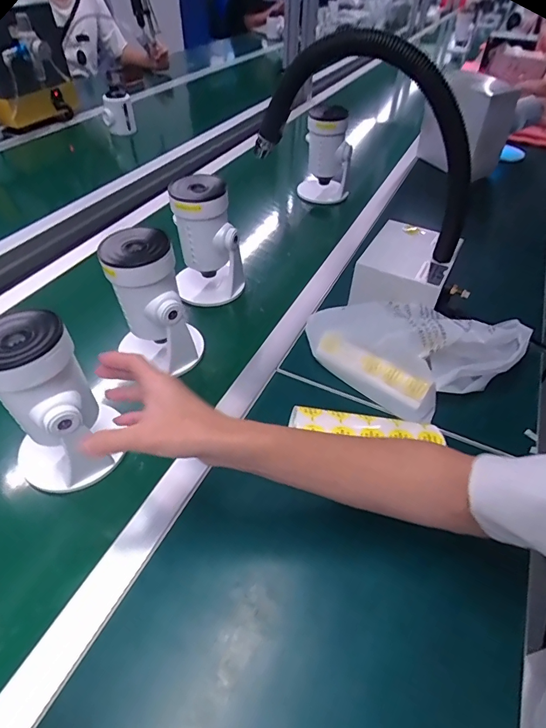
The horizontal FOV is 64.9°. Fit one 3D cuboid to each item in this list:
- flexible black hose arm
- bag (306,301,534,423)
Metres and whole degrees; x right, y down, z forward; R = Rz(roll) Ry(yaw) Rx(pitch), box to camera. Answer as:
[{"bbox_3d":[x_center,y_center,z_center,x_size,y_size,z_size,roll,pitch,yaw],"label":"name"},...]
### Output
[{"bbox_3d":[0.136,-0.302,0.603,0.307,0.259,0.149,27,49,25],"label":"flexible black hose arm"},{"bbox_3d":[0.194,-0.032,0.605,0.200,0.105,0.238,-29,53,-26],"label":"bag"}]

